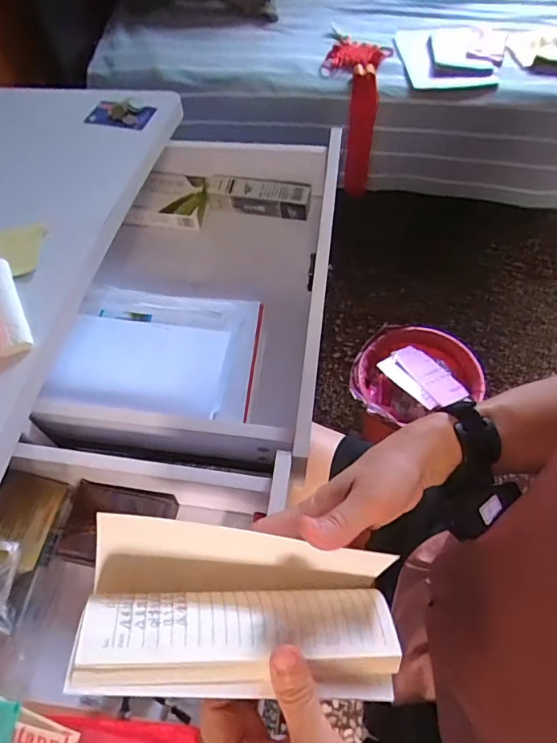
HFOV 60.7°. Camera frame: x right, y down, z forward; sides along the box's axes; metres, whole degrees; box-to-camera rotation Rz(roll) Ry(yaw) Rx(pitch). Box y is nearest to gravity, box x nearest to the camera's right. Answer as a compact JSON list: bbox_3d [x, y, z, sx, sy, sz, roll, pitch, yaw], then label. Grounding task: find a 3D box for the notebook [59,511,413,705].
[{"bbox_3d":[-0.020,0.156,0.312,0.198,0.057,0.091,11,57,-13],"label":"notebook"}]

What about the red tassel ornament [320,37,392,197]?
[{"bbox_3d":[0.185,-0.627,1.210,0.134,0.326,0.132,14,60,12],"label":"red tassel ornament"}]

